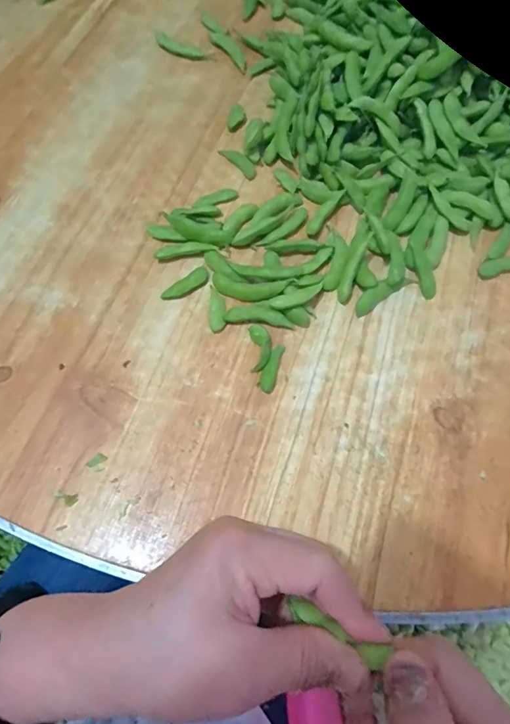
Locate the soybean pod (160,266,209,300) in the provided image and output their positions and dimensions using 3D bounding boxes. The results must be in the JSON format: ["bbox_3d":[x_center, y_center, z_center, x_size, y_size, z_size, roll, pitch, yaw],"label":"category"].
[{"bbox_3d":[-0.051,-0.057,0.329,0.039,0.004,0.015,-36,70,-15],"label":"soybean pod"}]

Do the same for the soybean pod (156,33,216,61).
[{"bbox_3d":[-0.073,-0.319,0.444,0.061,0.014,0.018,15,68,7],"label":"soybean pod"}]

